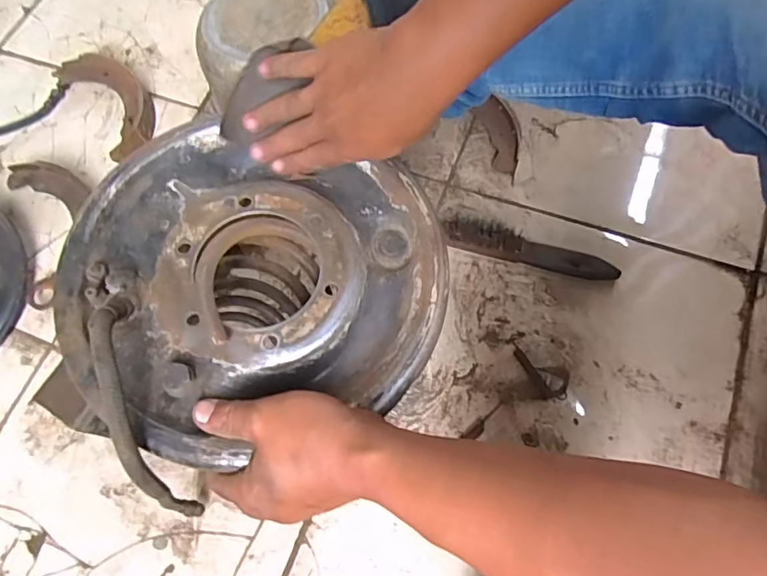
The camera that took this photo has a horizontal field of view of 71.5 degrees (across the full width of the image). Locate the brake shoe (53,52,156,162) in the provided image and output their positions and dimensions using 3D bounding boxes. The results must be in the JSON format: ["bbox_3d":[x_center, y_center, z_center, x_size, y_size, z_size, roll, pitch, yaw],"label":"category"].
[{"bbox_3d":[-0.416,-0.290,0.820,0.098,0.035,0.213,-36,72,-11],"label":"brake shoe"}]

